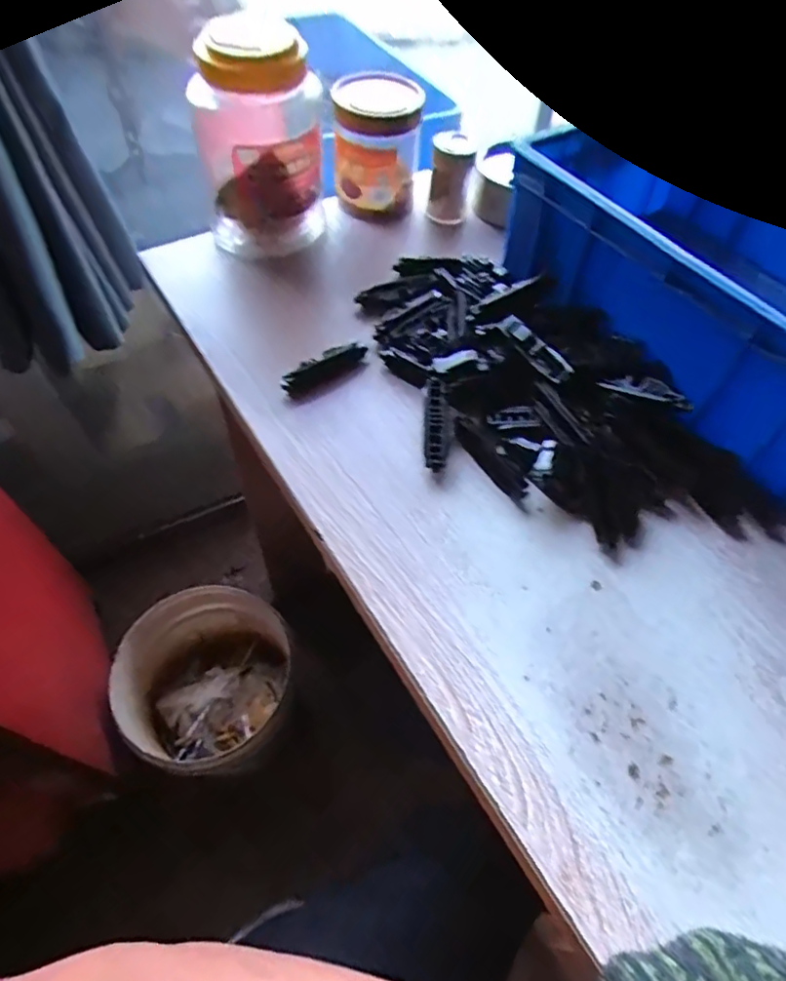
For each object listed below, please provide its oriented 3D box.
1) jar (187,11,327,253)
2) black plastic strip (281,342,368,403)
[{"bbox_3d":[-0.120,-0.312,0.533,0.106,0.166,0.108,2,56,-2],"label":"jar"},{"bbox_3d":[-0.056,-0.099,0.478,0.076,0.016,0.026,-31,63,-22],"label":"black plastic strip"}]

